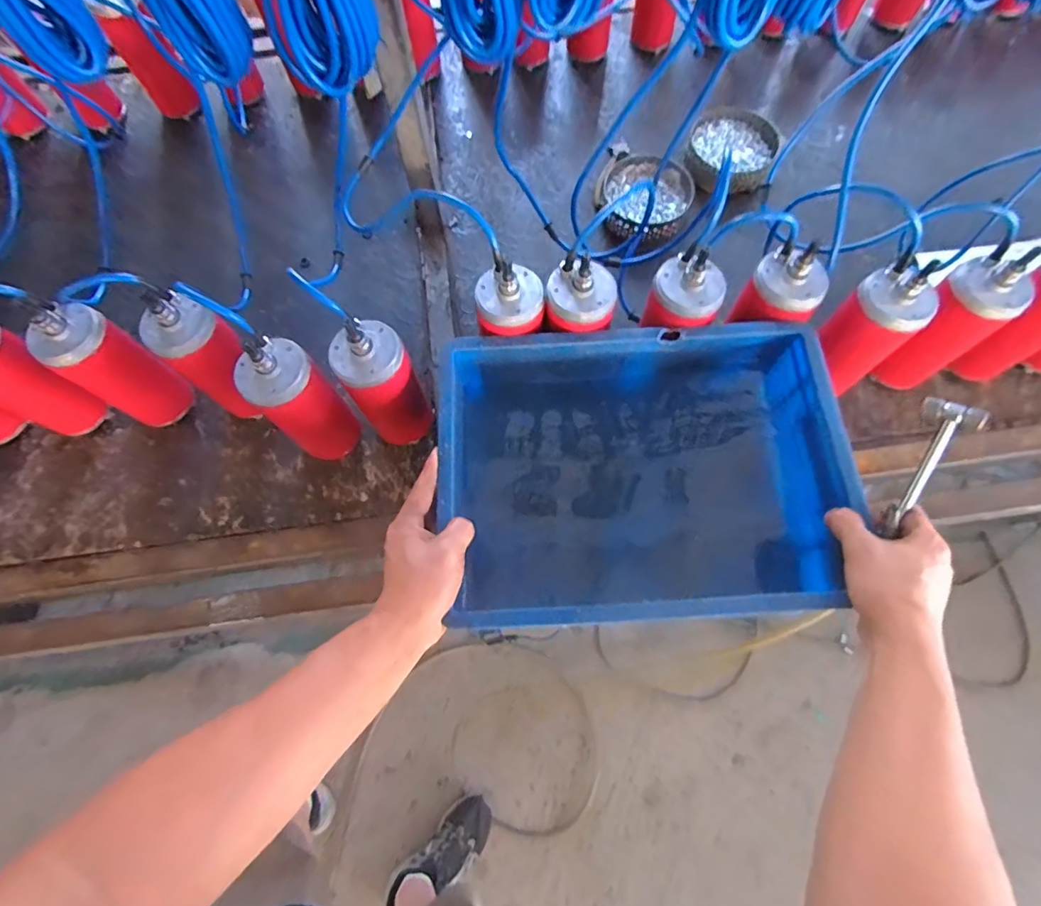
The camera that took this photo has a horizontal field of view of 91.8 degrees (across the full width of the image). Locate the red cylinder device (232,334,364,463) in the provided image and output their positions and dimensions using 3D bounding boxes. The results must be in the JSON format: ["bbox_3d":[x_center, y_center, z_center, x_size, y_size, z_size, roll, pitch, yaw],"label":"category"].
[{"bbox_3d":[-0.249,-0.058,0.574,0.077,0.176,0.080,42,76,15],"label":"red cylinder device"}]

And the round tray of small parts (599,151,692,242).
[{"bbox_3d":[0.196,-0.395,0.789,0.137,0.043,0.165,18,71,9],"label":"round tray of small parts"}]

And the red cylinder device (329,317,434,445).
[{"bbox_3d":[-0.155,-0.076,0.584,0.075,0.183,0.075,-1,70,2],"label":"red cylinder device"}]

